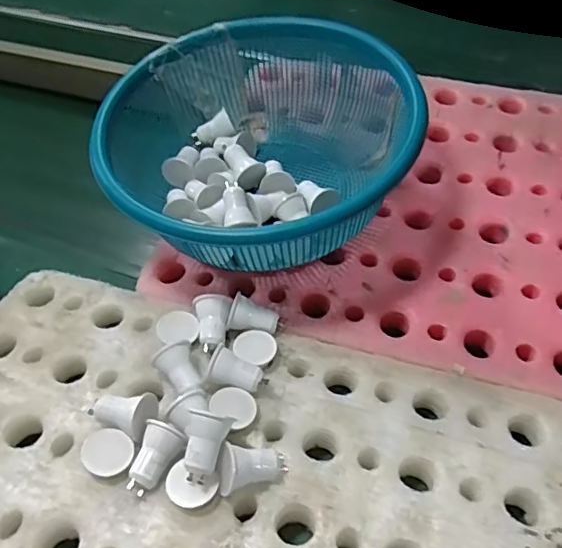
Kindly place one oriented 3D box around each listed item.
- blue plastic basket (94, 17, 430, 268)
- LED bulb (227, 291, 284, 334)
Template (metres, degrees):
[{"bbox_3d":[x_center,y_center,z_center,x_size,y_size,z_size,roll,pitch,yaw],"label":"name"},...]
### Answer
[{"bbox_3d":[-0.016,-0.125,0.532,0.282,0.117,0.283,13,46,13],"label":"blue plastic basket"},{"bbox_3d":[-0.022,0.038,0.472,0.038,0.028,0.030,14,47,13],"label":"LED bulb"}]

